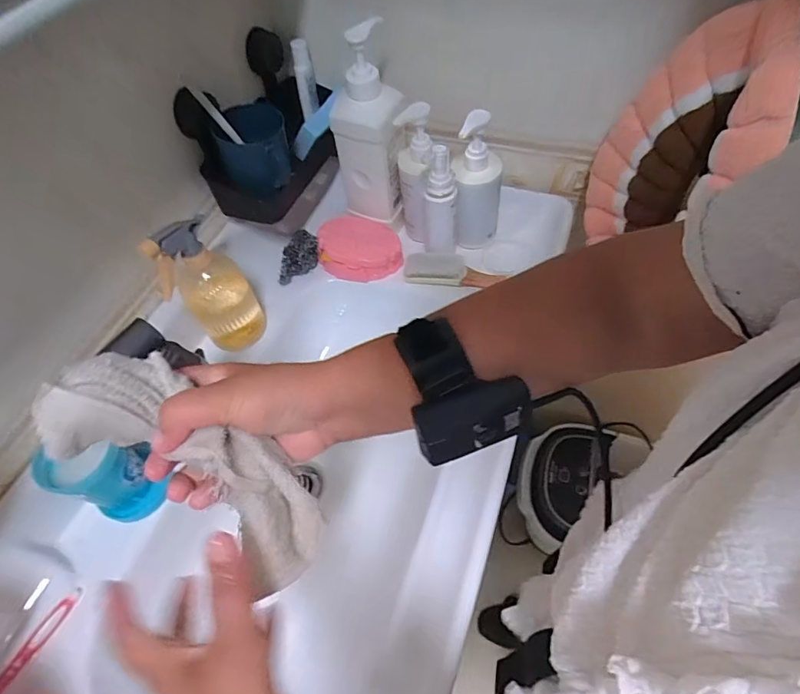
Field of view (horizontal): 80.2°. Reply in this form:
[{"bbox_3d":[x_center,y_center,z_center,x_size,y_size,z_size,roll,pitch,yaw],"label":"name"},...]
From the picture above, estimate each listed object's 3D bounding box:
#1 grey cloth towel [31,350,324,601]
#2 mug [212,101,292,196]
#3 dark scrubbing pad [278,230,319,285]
[{"bbox_3d":[-0.119,0.072,0.287,0.183,0.036,0.071,40,61,-12],"label":"grey cloth towel"},{"bbox_3d":[-0.181,-0.248,0.596,0.083,0.075,0.076,-13,55,-4],"label":"mug"},{"bbox_3d":[-0.148,-0.138,0.709,0.046,0.033,0.089,7,56,9],"label":"dark scrubbing pad"}]

